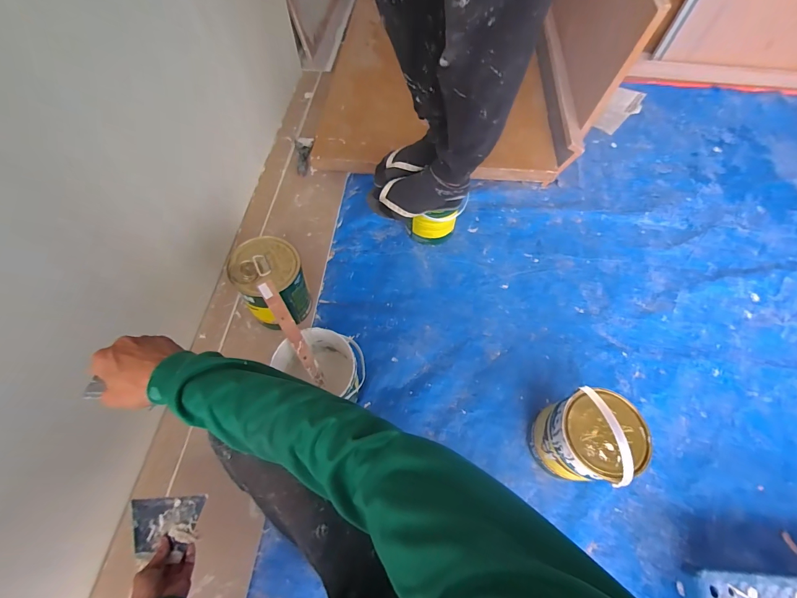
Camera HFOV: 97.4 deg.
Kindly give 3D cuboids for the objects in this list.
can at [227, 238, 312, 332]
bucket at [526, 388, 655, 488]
[{"bbox_3d":[-0.308,-0.024,0.893,0.163,0.229,0.156,-29,66,-14],"label":"can"},{"bbox_3d":[0.383,0.274,0.704,0.159,0.284,0.149,0,63,0],"label":"bucket"}]

